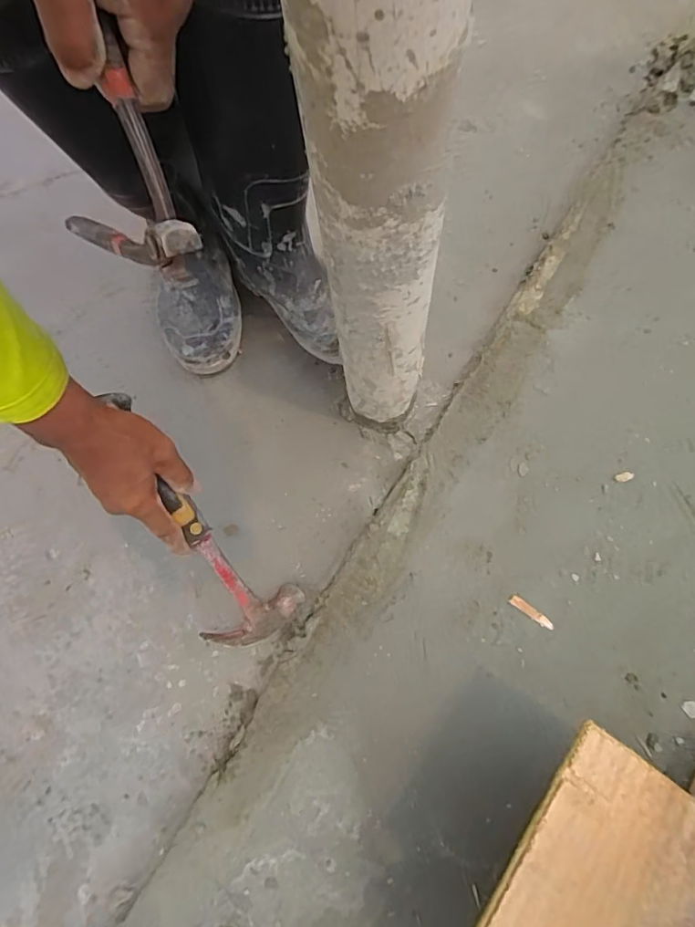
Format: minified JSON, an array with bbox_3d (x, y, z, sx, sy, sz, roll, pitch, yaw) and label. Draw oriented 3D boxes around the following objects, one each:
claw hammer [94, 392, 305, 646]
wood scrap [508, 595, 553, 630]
[{"bbox_3d":[-0.139,0.060,0.474,0.093,0.037,0.274,-29,110,-6],"label":"claw hammer"},{"bbox_3d":[0.184,0.148,0.513,0.047,0.004,0.011,36,79,10],"label":"wood scrap"}]

